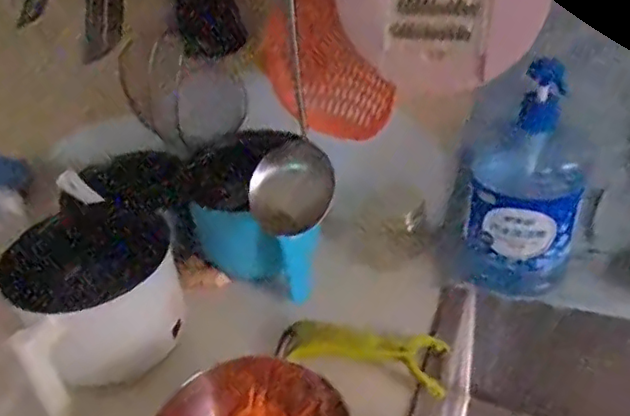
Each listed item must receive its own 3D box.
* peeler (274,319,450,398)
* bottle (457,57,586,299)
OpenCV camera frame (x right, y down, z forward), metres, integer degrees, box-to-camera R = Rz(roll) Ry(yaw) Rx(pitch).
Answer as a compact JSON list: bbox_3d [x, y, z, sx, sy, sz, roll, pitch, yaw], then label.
[{"bbox_3d":[0.045,0.148,0.627,0.172,0.033,0.049,5,38,13],"label":"peeler"},{"bbox_3d":[0.221,-0.020,0.642,0.110,0.242,0.082,12,40,21],"label":"bottle"}]

